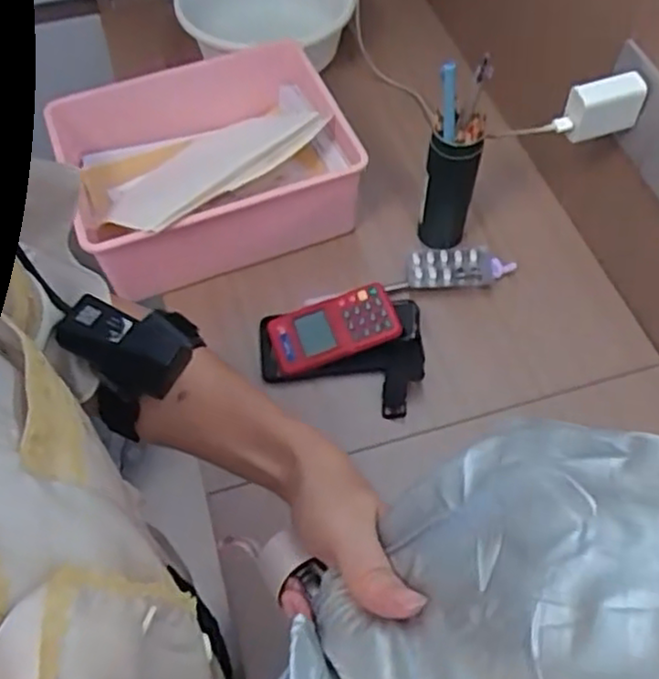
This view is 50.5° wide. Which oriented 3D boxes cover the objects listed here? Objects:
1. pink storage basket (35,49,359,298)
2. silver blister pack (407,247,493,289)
[{"bbox_3d":[-0.138,-0.212,0.808,0.294,0.107,0.272,-20,60,-12],"label":"pink storage basket"},{"bbox_3d":[0.134,-0.082,0.781,0.091,0.010,0.053,1,58,1],"label":"silver blister pack"}]

